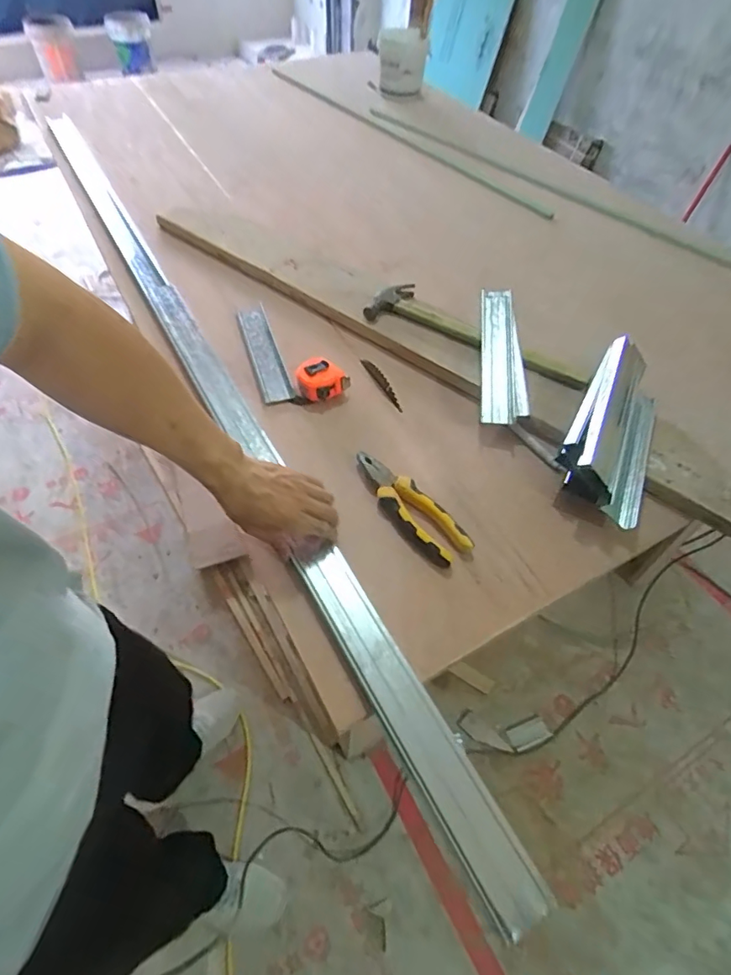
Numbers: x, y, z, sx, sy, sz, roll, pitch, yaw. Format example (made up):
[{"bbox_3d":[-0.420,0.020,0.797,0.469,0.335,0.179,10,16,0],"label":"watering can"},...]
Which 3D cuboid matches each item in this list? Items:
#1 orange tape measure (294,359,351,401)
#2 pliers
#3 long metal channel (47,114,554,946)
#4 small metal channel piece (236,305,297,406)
[{"bbox_3d":[-0.066,-0.170,0.788,0.084,0.038,0.068,-1,51,-6],"label":"orange tape measure"},{"bbox_3d":[0.054,0.024,0.662,0.060,0.026,0.190,-31,60,-26],"label":"pliers"},{"bbox_3d":[-0.287,-0.257,0.819,0.059,0.023,1.689,-22,58,-21],"label":"long metal channel"},{"bbox_3d":[-0.169,-0.225,0.846,0.048,0.017,0.243,-13,53,-15],"label":"small metal channel piece"}]

